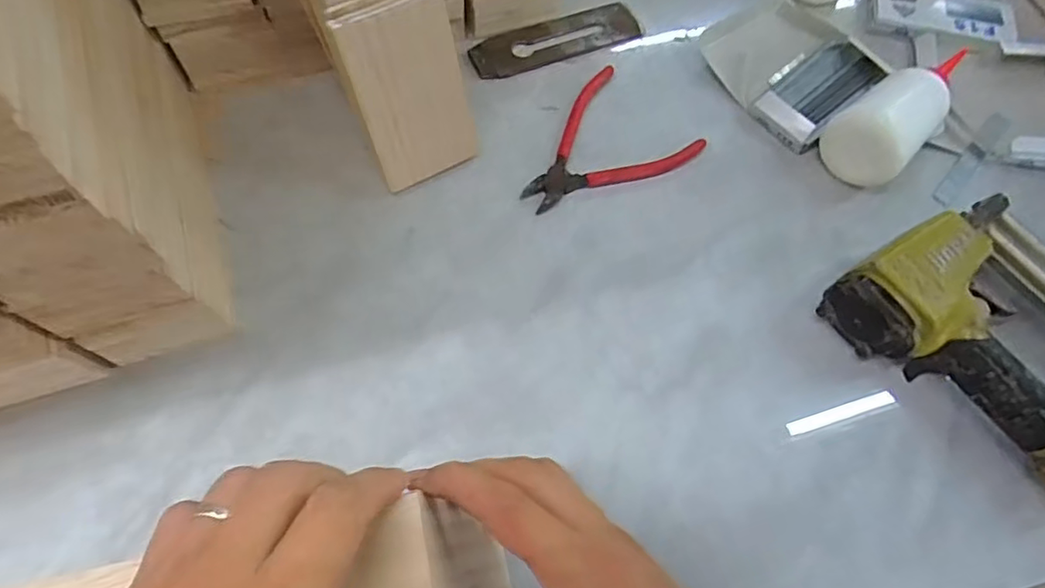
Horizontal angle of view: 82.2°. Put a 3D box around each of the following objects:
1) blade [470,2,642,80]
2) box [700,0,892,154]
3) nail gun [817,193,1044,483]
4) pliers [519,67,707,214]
[{"bbox_3d":[0.028,-0.225,0.527,0.153,0.010,0.050,-20,66,-10],"label":"blade"},{"bbox_3d":[0.240,-0.202,0.514,0.136,0.026,0.141,-28,71,-14],"label":"box"},{"bbox_3d":[0.347,0.043,0.396,0.153,0.064,0.256,-41,75,-18],"label":"nail gun"},{"bbox_3d":[0.060,-0.110,0.474,0.107,0.008,0.139,43,71,14],"label":"pliers"}]

